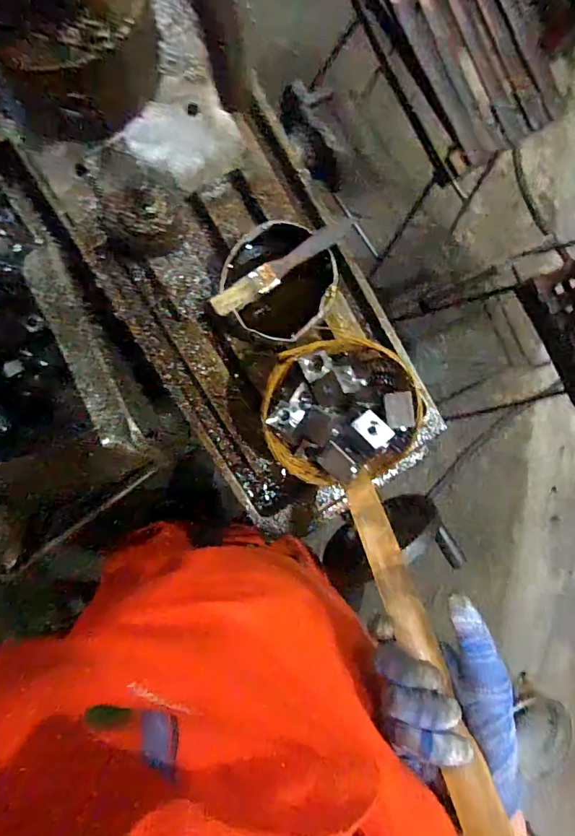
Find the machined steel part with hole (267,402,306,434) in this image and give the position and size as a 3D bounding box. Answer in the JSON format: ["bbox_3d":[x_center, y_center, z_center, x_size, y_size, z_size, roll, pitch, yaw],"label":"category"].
[{"bbox_3d":[-0.001,-0.001,0.398,0.027,0.020,0.027,26,89,-7],"label":"machined steel part with hole"}]

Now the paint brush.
[{"bbox_3d":[-0.004,-0.138,0.412,0.146,0.008,0.021,-33,96,-5],"label":"paint brush"}]

